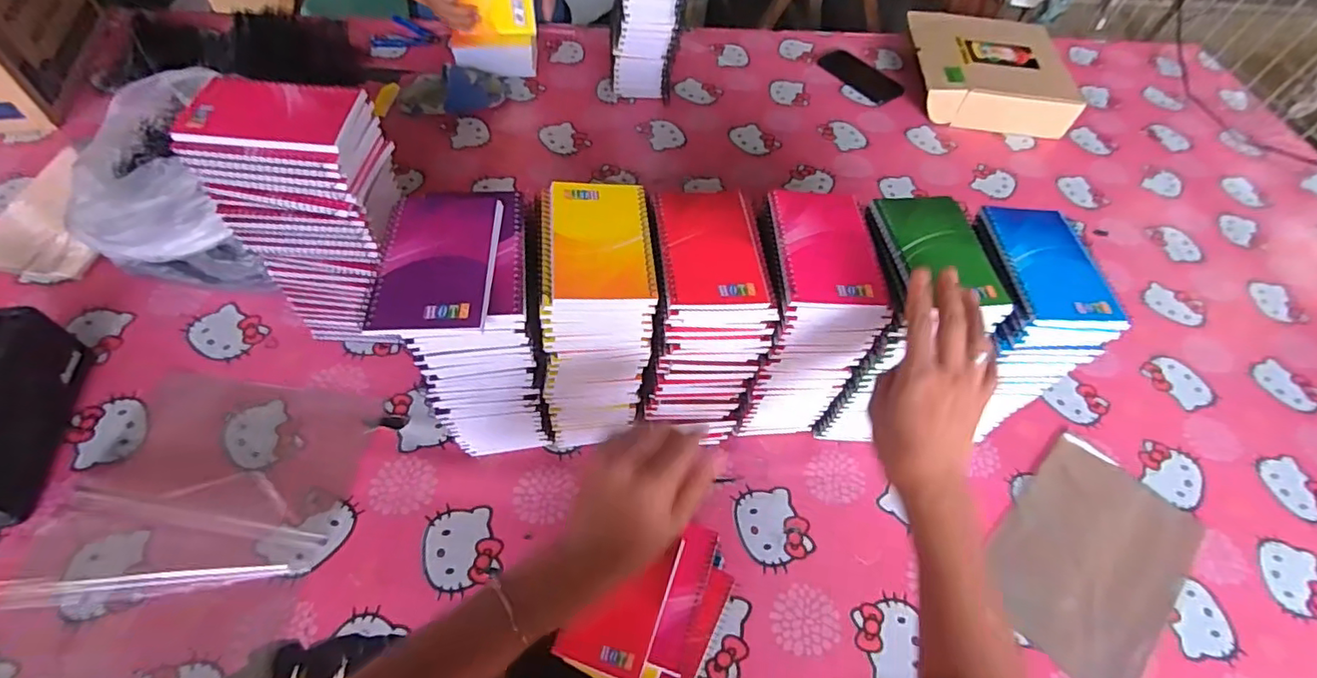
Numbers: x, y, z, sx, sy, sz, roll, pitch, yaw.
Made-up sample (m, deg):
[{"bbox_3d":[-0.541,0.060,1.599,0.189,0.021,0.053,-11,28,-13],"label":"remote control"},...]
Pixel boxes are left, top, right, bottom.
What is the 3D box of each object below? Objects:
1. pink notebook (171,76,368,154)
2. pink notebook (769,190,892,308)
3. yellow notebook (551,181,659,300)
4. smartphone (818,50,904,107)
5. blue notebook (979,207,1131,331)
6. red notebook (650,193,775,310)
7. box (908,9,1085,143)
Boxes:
[{"bbox_3d":[-0.329,-0.191,0.488,0.136,0.014,0.085,5,56,1],"label":"pink notebook"},{"bbox_3d":[0.143,-0.081,0.498,0.082,0.015,0.125,1,55,-4],"label":"pink notebook"},{"bbox_3d":[-0.046,-0.085,0.476,0.081,0.007,0.126,-2,55,-7],"label":"yellow notebook"},{"bbox_3d":[0.385,-0.505,1.112,0.092,0.004,0.169,-33,64,-24],"label":"smartphone"},{"bbox_3d":[0.340,-0.067,0.508,0.086,0.010,0.134,4,55,-3],"label":"blue notebook"},{"bbox_3d":[0.044,-0.079,0.491,0.086,0.009,0.131,-2,55,-7],"label":"red notebook"},{"bbox_3d":[0.617,-0.503,1.093,0.279,0.076,0.281,10,55,2],"label":"box"}]

